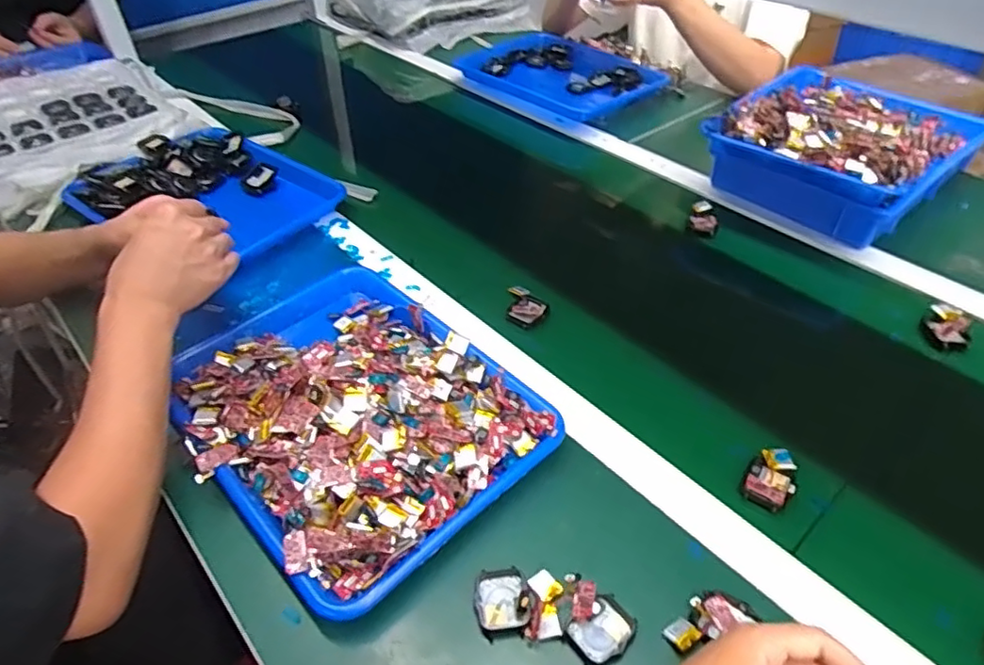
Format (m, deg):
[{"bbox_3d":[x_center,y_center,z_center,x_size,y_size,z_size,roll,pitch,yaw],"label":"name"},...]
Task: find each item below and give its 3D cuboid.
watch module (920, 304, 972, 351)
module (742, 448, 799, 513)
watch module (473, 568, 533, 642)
[{"bbox_3d":[0.480,-0.006,0.645,0.045,0.022,0.051,33,55,31],"label":"watch module"},{"bbox_3d":[0.237,0.122,0.519,0.035,0.013,0.057,25,51,26],"label":"module"},{"bbox_3d":[0.008,0.196,0.450,0.039,0.015,0.045,-7,44,-4],"label":"watch module"}]

